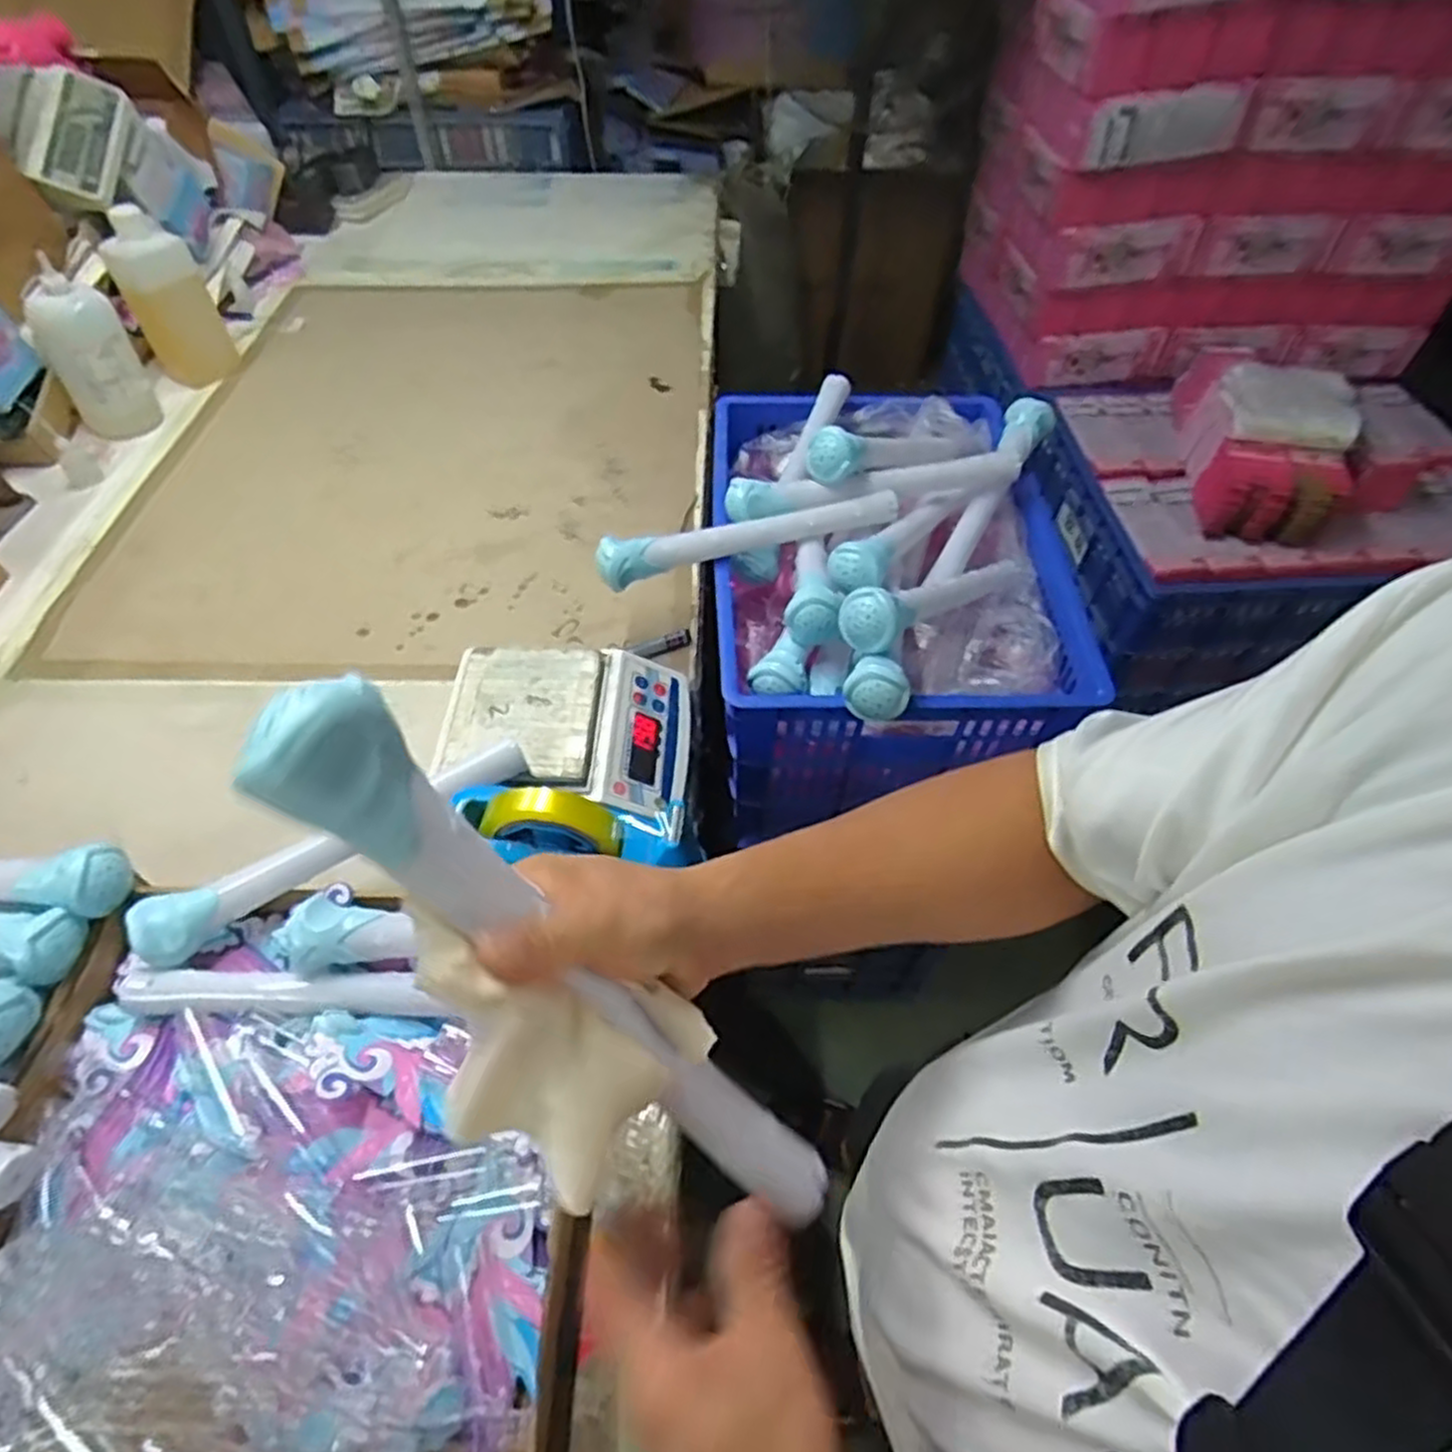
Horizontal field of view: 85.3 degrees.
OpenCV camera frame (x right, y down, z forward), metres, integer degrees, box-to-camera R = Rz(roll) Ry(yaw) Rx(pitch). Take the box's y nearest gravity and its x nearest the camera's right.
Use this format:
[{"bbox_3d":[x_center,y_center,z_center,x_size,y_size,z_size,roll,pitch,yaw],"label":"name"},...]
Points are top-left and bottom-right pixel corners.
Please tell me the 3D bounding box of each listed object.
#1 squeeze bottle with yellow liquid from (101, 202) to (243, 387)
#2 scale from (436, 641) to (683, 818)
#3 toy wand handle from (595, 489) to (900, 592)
[{"bbox_3d":[-0.790,-0.607,1.117,0.102,0.199,0.088,-35,61,-24],"label":"squeeze bottle with yellow liquid"},{"bbox_3d":[-0.149,0.007,0.743,0.215,0.079,0.166,1,53,-1],"label":"scale"},{"bbox_3d":[0.027,-0.197,0.803,0.315,0.039,0.038,-17,55,-13],"label":"toy wand handle"}]

